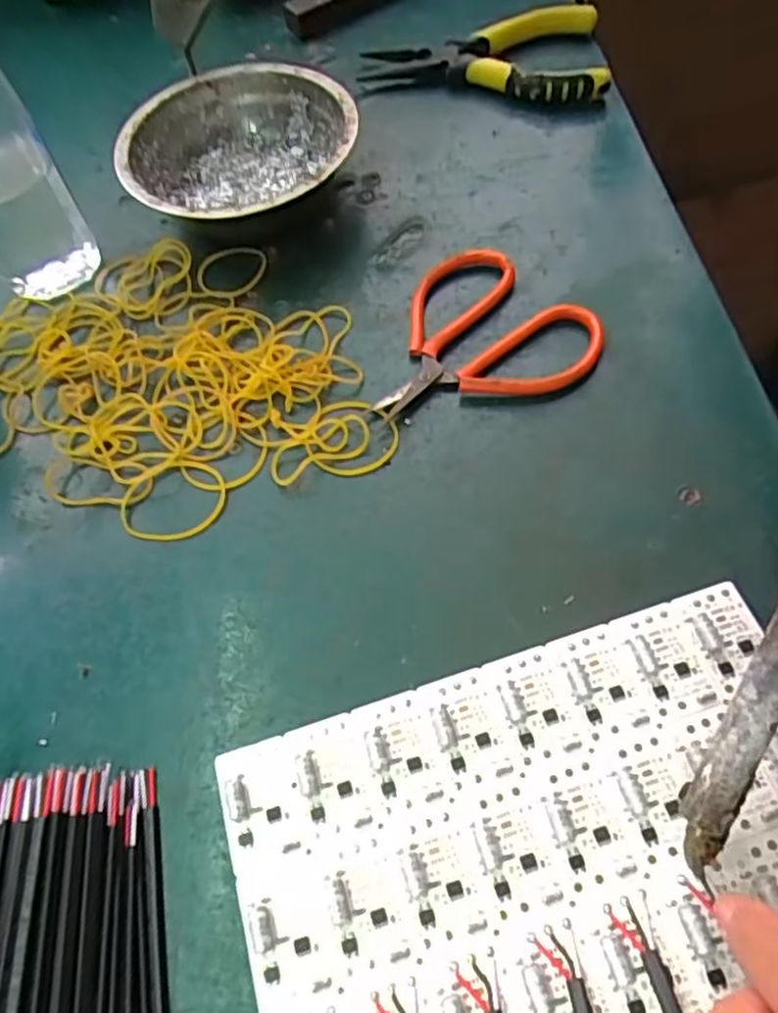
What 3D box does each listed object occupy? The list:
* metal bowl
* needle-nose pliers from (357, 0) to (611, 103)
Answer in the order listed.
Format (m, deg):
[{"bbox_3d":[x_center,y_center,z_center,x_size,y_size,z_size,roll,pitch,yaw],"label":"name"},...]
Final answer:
[{"bbox_3d":[-0.080,-0.188,0.378,0.121,0.045,0.121,-2,60,3],"label":"metal bowl"},{"bbox_3d":[0.056,-0.264,0.410,0.137,0.031,0.062,-3,60,2],"label":"needle-nose pliers"}]

